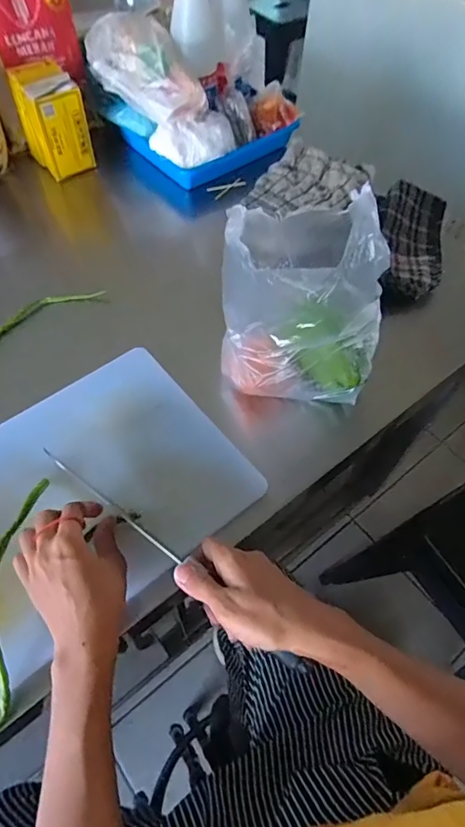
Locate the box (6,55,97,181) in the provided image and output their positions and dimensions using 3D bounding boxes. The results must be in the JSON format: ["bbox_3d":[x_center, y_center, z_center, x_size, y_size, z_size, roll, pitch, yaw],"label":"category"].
[{"bbox_3d":[-0.263,-0.430,0.711,0.070,0.124,0.087,-32,65,-20],"label":"box"}]

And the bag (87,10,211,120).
[{"bbox_3d":[-0.129,-0.493,0.684,0.115,0.081,0.152,-31,64,-19],"label":"bag"}]

